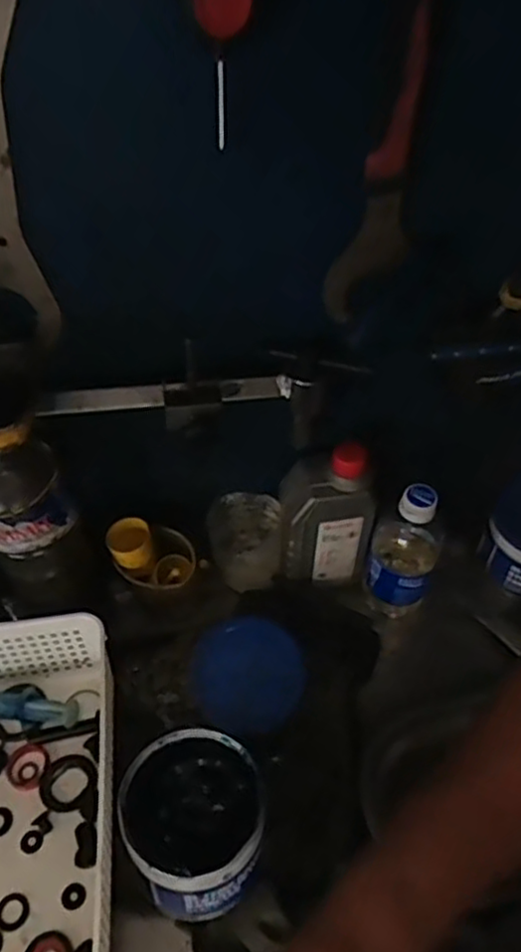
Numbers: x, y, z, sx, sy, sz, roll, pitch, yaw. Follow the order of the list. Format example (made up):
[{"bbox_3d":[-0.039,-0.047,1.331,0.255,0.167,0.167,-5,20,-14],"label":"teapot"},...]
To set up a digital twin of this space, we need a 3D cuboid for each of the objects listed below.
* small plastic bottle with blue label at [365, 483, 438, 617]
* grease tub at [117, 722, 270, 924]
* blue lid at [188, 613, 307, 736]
[{"bbox_3d":[0.136,0.064,0.650,0.066,0.160,0.069,16,49,15],"label":"small plastic bottle with blue label"},{"bbox_3d":[-0.045,0.258,0.518,0.102,0.080,0.109,-17,49,-15],"label":"grease tub"},{"bbox_3d":[-0.013,0.177,0.632,0.105,0.010,0.096,-4,65,9],"label":"blue lid"}]

